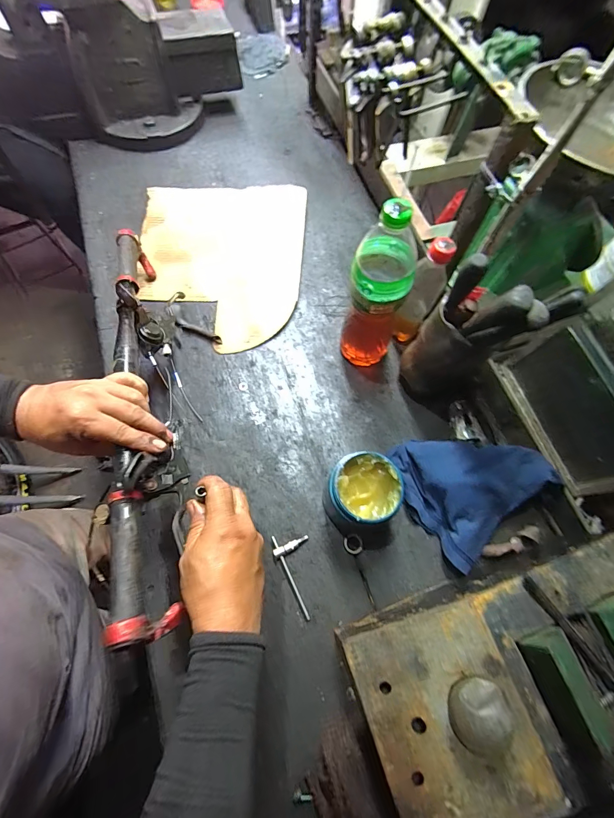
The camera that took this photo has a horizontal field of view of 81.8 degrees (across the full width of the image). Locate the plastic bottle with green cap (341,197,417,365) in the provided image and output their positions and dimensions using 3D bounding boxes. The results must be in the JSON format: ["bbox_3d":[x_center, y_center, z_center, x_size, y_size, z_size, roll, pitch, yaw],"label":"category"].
[{"bbox_3d":[0.097,-0.157,0.491,0.083,0.273,0.083,14,69,3],"label":"plastic bottle with green cap"}]

